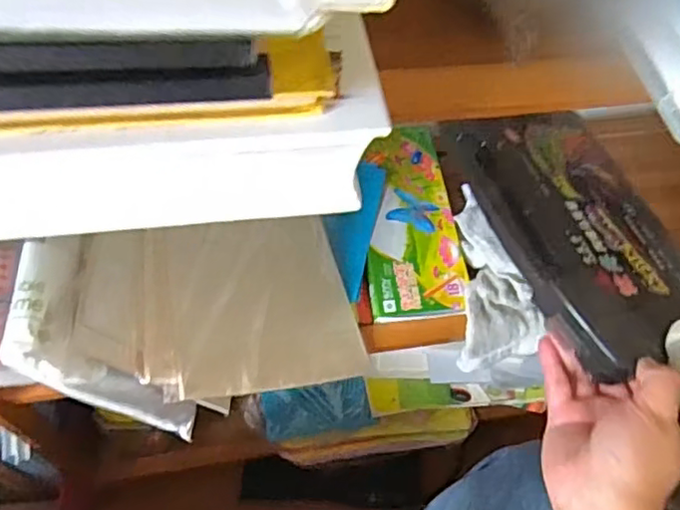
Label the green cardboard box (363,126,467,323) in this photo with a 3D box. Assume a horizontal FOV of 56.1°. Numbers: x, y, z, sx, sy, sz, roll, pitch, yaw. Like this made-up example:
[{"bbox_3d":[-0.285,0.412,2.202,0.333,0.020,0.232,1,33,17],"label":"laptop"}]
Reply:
[{"bbox_3d":[0.067,-0.040,0.616,0.086,0.014,0.213,-1,60,-5],"label":"green cardboard box"}]

